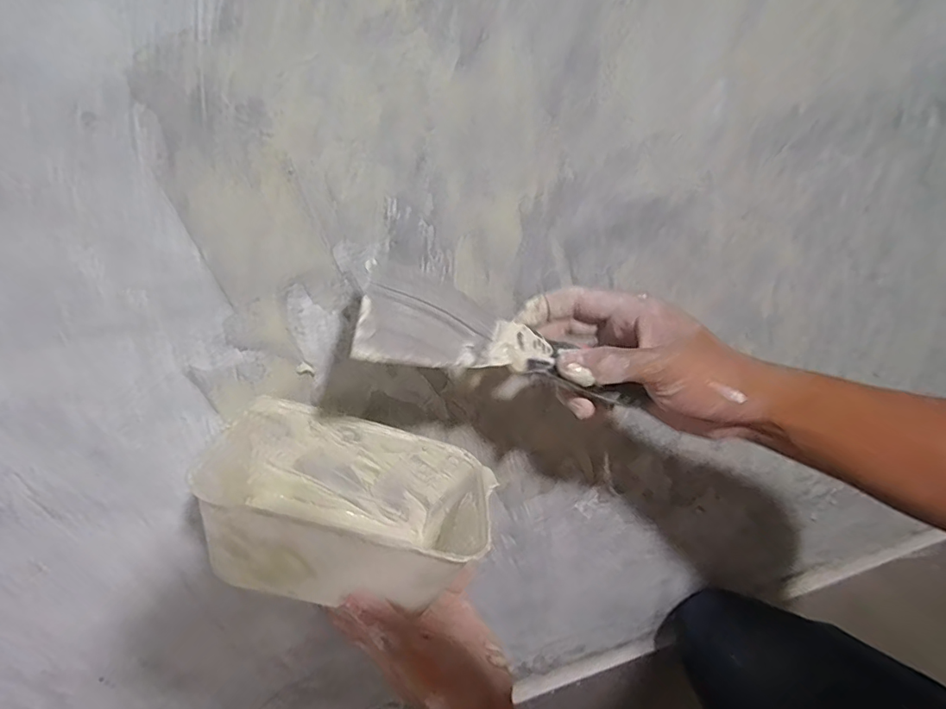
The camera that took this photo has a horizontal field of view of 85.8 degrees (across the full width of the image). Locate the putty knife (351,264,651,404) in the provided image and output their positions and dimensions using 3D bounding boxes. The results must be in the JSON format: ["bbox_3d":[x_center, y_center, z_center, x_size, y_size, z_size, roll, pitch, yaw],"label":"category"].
[{"bbox_3d":[0.019,-0.008,0.308,0.176,0.020,0.062,11,55,-21],"label":"putty knife"}]

